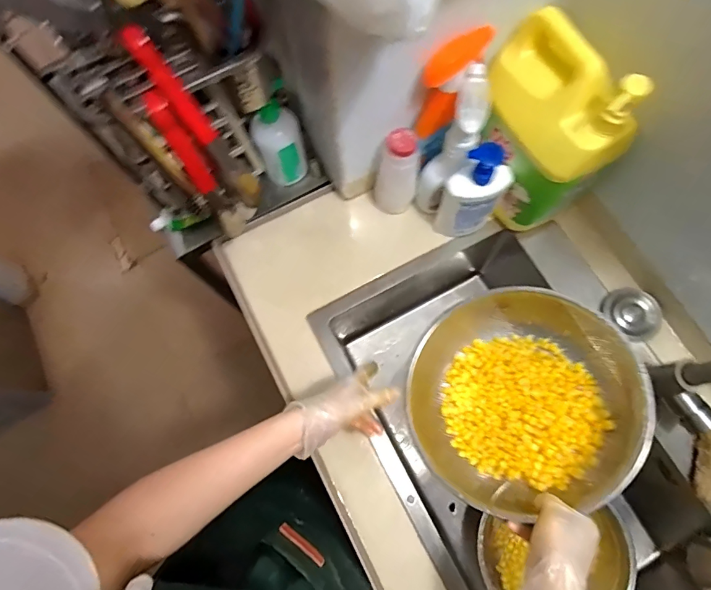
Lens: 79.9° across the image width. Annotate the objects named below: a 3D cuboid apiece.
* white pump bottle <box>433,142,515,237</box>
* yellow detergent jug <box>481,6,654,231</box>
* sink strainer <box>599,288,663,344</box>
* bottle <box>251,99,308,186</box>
[{"bbox_3d":[0.176,-0.150,0.636,0.086,0.183,0.054,-18,74,-4],"label":"white pump bottle"},{"bbox_3d":[0.245,-0.219,0.593,0.105,0.265,0.197,-39,77,-10],"label":"yellow detergent jug"},{"bbox_3d":[0.431,0.030,0.663,0.085,0.073,0.022,34,33,14],"label":"sink strainer"},{"bbox_3d":[-0.120,-0.236,0.690,0.073,0.130,0.074,0,74,1],"label":"bottle"}]

